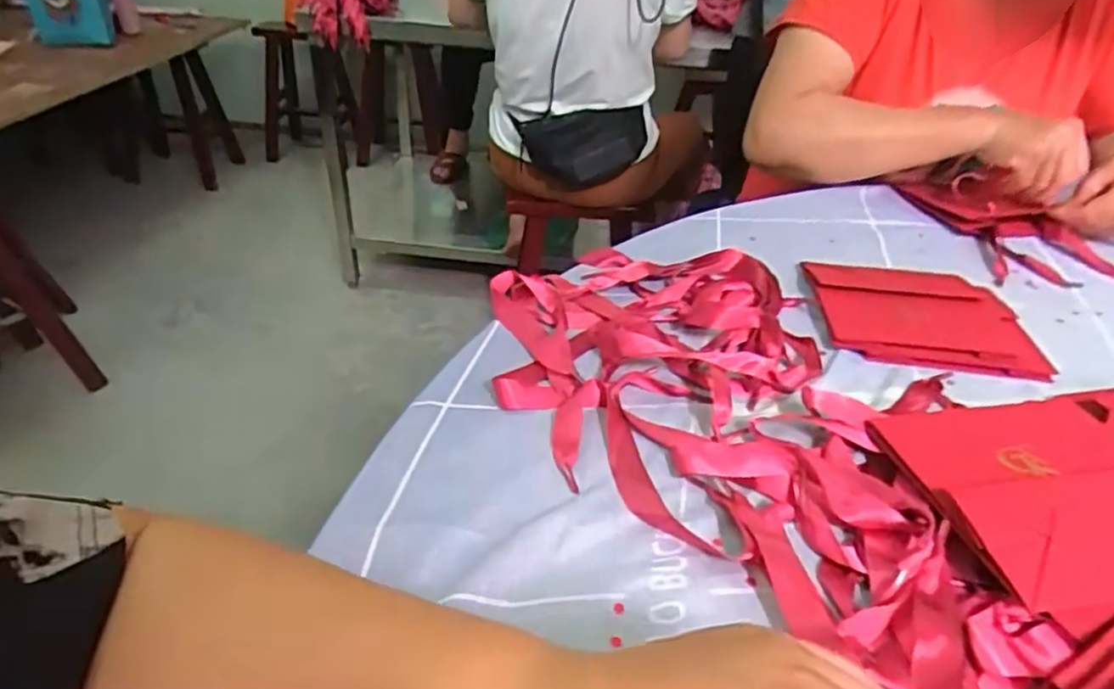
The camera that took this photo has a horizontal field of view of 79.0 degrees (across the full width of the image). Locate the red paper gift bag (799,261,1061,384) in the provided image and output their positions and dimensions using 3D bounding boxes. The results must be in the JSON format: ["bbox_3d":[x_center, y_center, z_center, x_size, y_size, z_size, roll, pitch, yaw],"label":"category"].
[{"bbox_3d":[0.296,-0.026,0.559,0.159,0.017,0.136,7,36,3],"label":"red paper gift bag"}]

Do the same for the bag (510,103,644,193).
[{"bbox_3d":[0.044,-0.397,1.360,0.256,0.141,0.096,7,36,4],"label":"bag"}]

